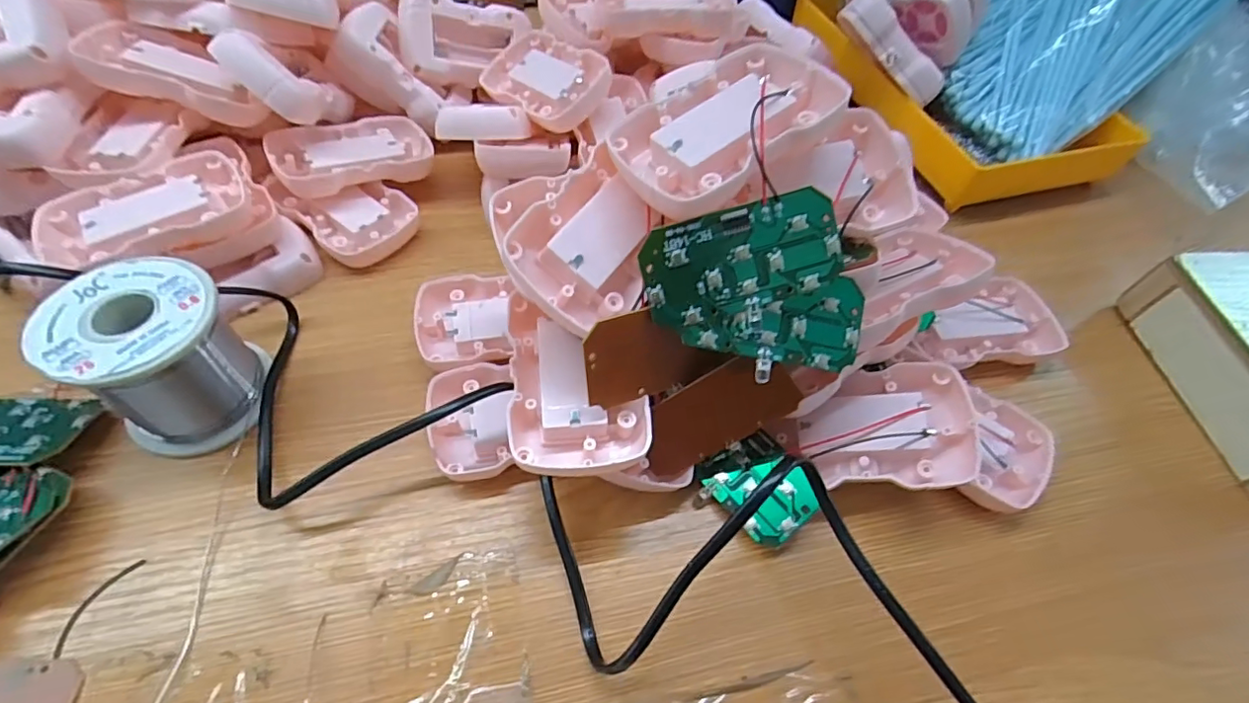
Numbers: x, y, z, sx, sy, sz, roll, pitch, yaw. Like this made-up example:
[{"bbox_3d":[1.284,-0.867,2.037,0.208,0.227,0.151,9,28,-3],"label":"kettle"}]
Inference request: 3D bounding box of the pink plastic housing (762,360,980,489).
[{"bbox_3d":[0.112,0.036,0.260,0.080,0.018,0.052,-6,70,17],"label":"pink plastic housing"}]

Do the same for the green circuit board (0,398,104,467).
[{"bbox_3d":[-0.270,0.034,0.247,0.066,0.004,0.037,1,40,0],"label":"green circuit board"}]

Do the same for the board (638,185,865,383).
[{"bbox_3d":[0.050,-0.021,0.214,0.079,0.067,0.007,-16,14,-4],"label":"board"}]

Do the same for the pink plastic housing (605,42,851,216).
[{"bbox_3d":[0.040,-0.089,0.220,0.086,0.019,0.055,-38,71,-11],"label":"pink plastic housing"}]

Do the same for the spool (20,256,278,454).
[{"bbox_3d":[-0.197,0.004,0.246,0.064,0.062,0.061,38,58,21],"label":"spool"}]

